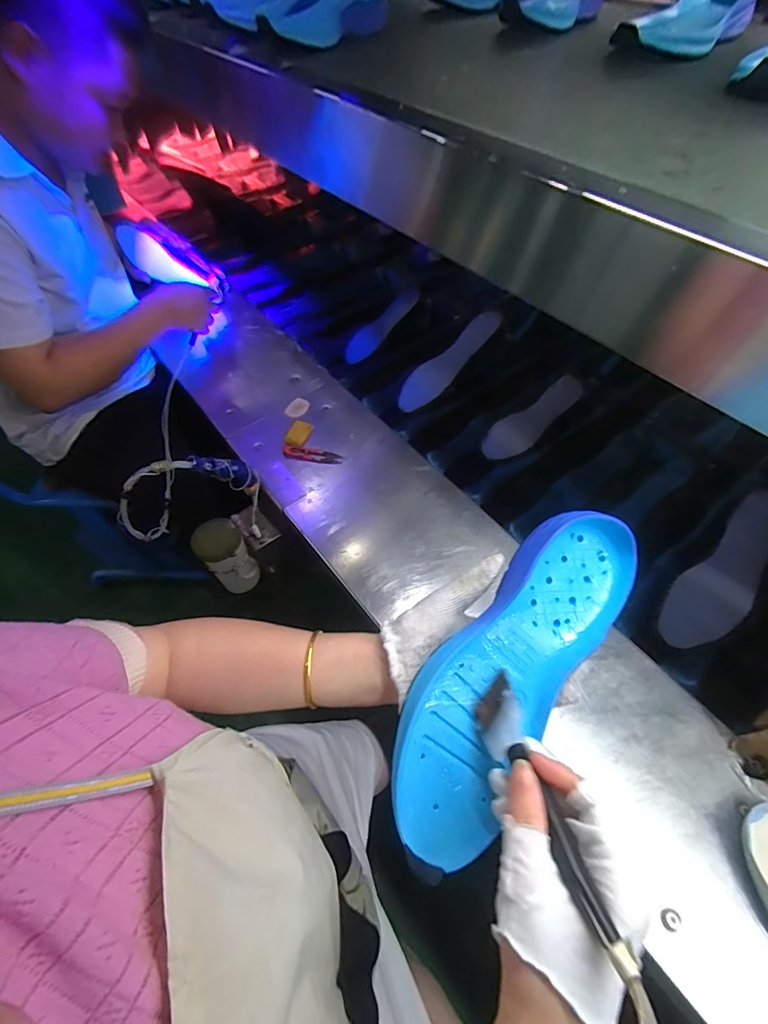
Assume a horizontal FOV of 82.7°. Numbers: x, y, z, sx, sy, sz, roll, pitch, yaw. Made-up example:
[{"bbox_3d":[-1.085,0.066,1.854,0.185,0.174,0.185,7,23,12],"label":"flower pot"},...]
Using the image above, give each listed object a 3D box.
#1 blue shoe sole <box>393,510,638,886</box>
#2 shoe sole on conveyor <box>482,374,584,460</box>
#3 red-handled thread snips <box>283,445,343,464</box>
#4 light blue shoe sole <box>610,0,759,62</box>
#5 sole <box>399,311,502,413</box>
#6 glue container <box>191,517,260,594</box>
[{"bbox_3d":[0.103,0.115,0.343,0.098,0.048,0.280,40,75,-1],"label":"blue shoe sole"},{"bbox_3d":[0.269,-0.163,0.781,0.200,0.009,0.068,-34,77,3],"label":"shoe sole on conveyor"},{"bbox_3d":[-0.120,-0.096,0.733,0.100,0.008,0.023,8,58,4],"label":"red-handled thread snips"},{"bbox_3d":[0.420,-0.675,0.596,0.115,0.051,0.307,34,63,19],"label":"light blue shoe sole"},{"bbox_3d":[0.131,-0.298,0.874,0.251,0.018,0.066,-39,98,9],"label":"sole"},{"bbox_3d":[-0.266,0.077,0.740,0.075,0.113,0.082,-28,62,-17],"label":"glue container"}]

